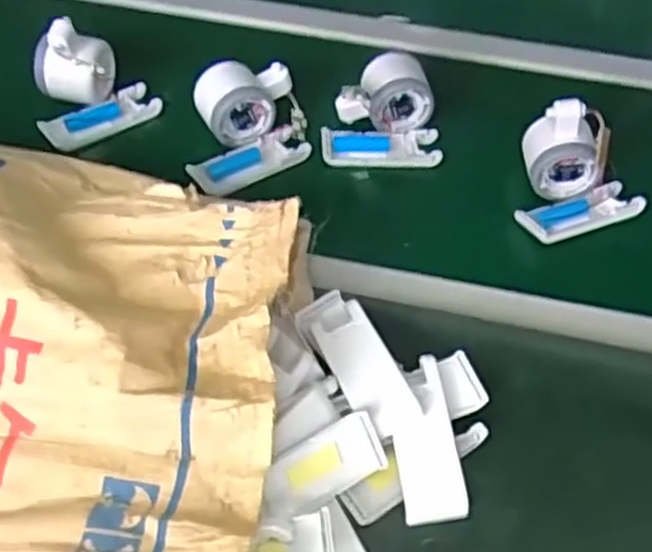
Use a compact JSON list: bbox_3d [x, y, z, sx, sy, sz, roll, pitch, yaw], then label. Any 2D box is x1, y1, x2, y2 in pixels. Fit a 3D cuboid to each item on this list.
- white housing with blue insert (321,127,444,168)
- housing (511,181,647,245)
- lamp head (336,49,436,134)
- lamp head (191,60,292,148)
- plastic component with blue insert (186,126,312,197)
[{"bbox_3d":[0.050,-0.114,0.682,0.104,0.014,0.044,-3,51,-6],"label":"white housing with blue insert"},{"bbox_3d":[0.212,-0.053,0.635,0.107,0.018,0.038,-16,53,-16],"label":"housing"},{"bbox_3d":[0.054,-0.164,0.694,0.084,0.050,0.054,-10,52,-11],"label":"lamp head"},{"bbox_3d":[-0.072,-0.160,0.680,0.088,0.046,0.066,-32,72,-15],"label":"lamp head"},{"bbox_3d":[-0.067,-0.100,0.664,0.102,0.011,0.044,-24,56,-22],"label":"plastic component with blue insert"}]

